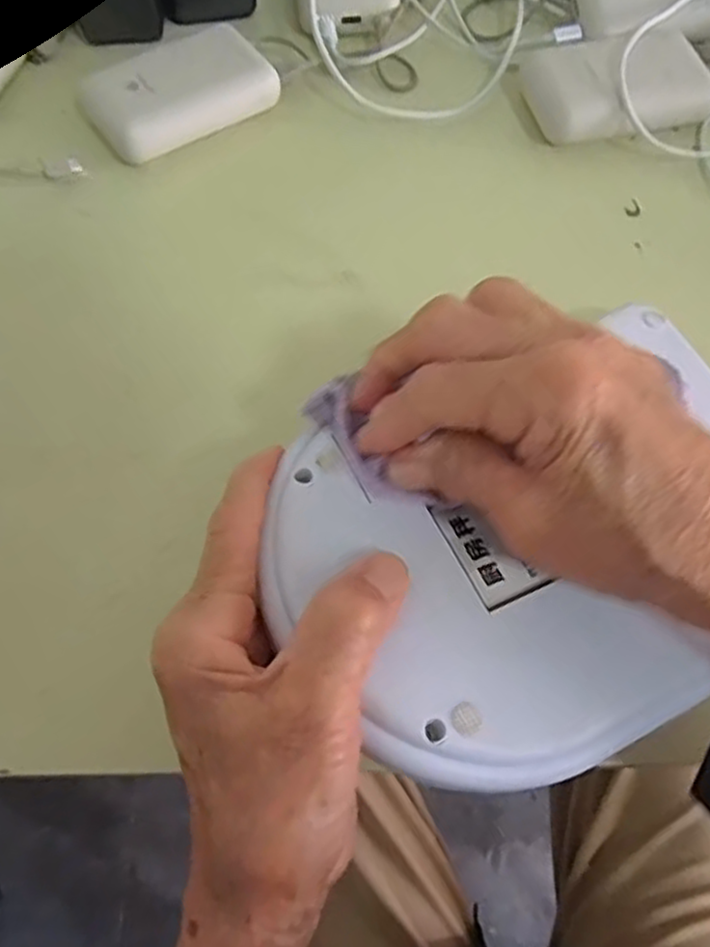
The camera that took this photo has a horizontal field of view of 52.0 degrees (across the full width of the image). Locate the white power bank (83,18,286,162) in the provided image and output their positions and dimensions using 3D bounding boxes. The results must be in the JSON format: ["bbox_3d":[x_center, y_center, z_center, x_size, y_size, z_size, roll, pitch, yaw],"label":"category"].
[{"bbox_3d":[-0.097,-0.215,0.413,0.100,0.026,0.063,-31,67,-14],"label":"white power bank"}]

